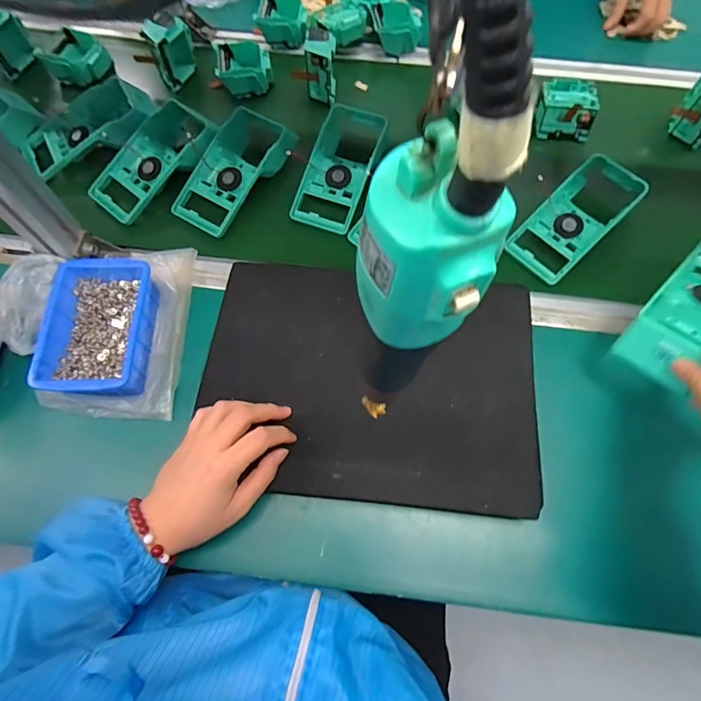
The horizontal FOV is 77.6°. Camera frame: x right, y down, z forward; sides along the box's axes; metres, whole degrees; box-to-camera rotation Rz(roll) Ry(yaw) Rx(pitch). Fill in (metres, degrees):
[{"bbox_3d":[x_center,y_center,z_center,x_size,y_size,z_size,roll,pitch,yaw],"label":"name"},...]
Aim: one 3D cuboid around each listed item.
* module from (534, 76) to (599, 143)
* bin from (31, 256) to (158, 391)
[{"bbox_3d":[0.313,-0.353,0.636,0.080,0.037,0.085,12,68,5],"label":"module"},{"bbox_3d":[-0.273,-0.027,0.479,0.099,0.044,0.158,-3,67,-2],"label":"bin"}]

